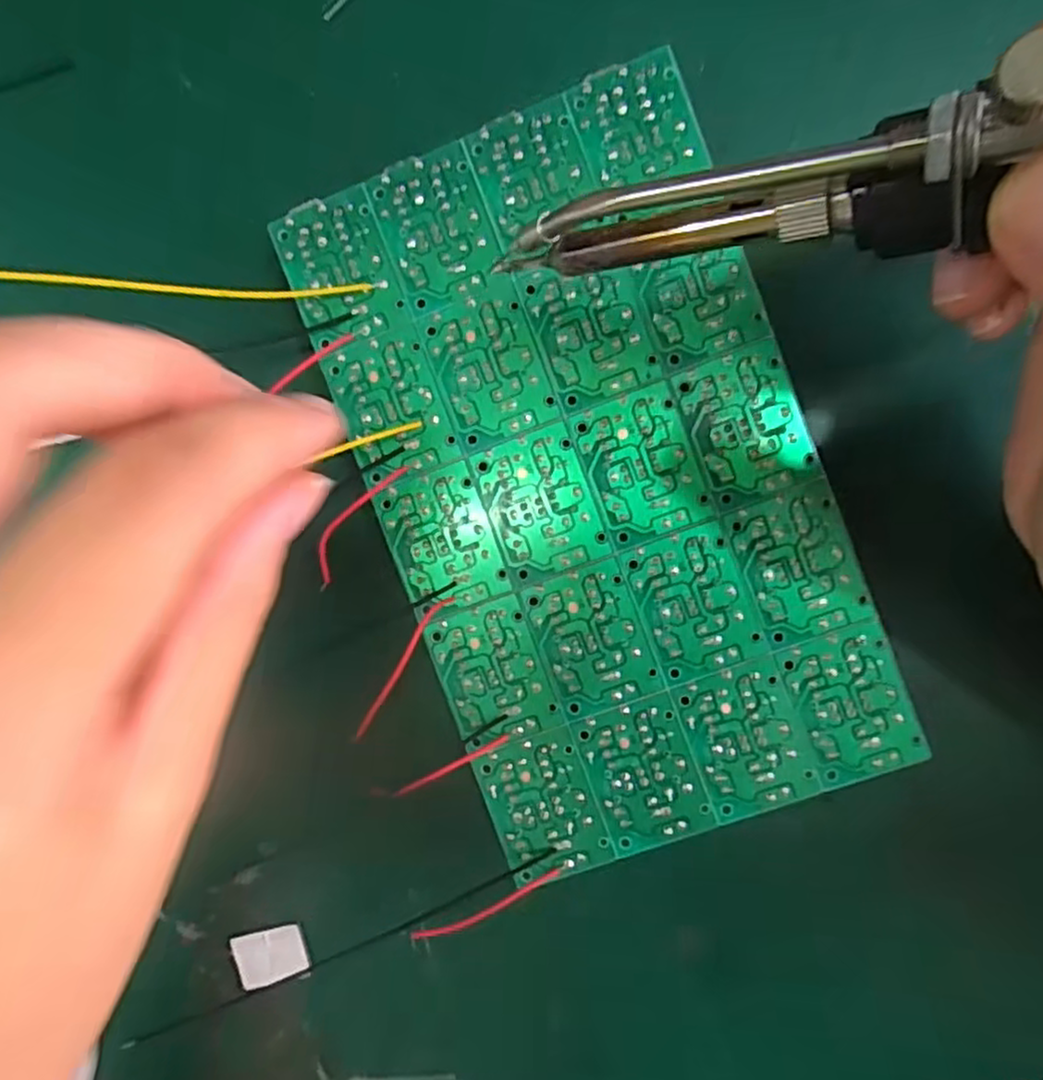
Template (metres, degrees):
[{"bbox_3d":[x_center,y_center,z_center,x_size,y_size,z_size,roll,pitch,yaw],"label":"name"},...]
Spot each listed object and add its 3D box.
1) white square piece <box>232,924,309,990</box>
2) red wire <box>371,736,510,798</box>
[{"bbox_3d":[-0.069,0.114,0.195,0.019,0.004,0.014,-18,89,6],"label":"white square piece"},{"bbox_3d":[-0.019,0.055,0.172,0.034,0.004,0.004,-23,89,-10],"label":"red wire"}]

